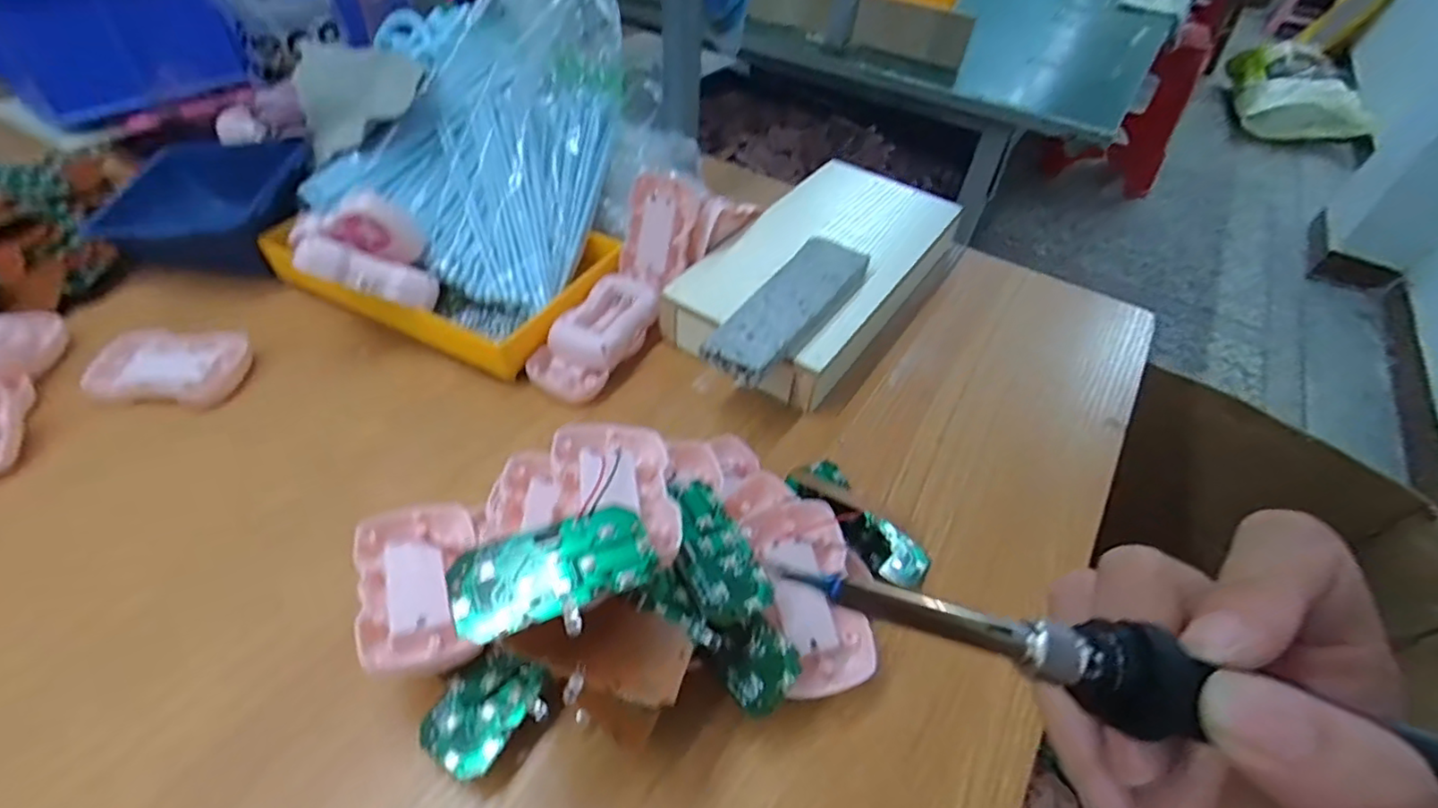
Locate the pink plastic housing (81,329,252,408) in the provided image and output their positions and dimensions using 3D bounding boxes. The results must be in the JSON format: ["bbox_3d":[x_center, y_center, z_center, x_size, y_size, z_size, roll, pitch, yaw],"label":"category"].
[{"bbox_3d":[-0.371,-0.029,0.430,0.088,0.016,0.065,4,47,-1],"label":"pink plastic housing"}]

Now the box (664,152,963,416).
[{"bbox_3d":[0.087,-0.113,0.514,0.145,0.053,0.268,29,52,21],"label":"box"}]

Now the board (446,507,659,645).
[{"bbox_3d":[-0.062,0.062,0.238,0.073,0.007,0.037,-18,51,-20],"label":"board"}]

